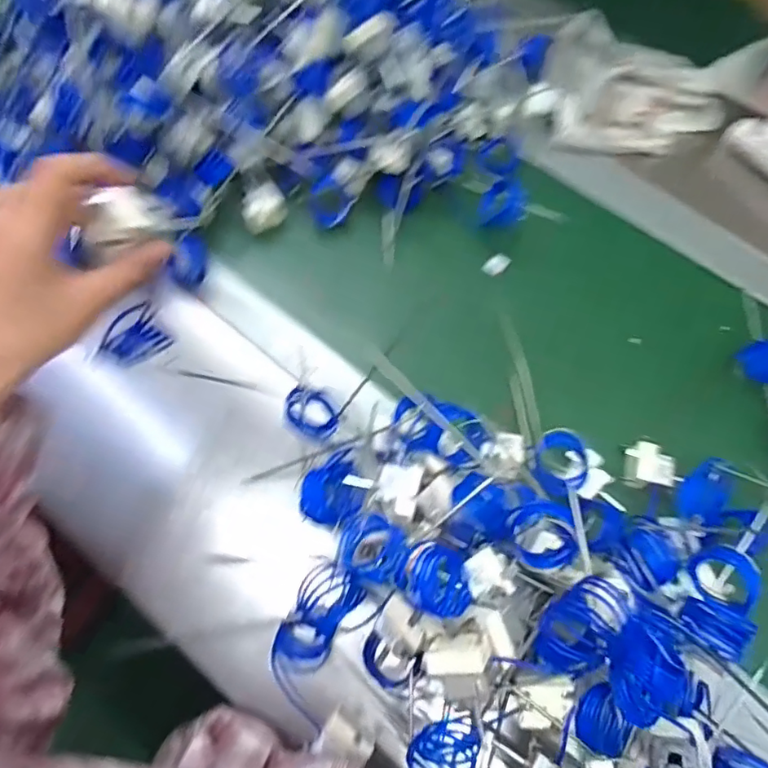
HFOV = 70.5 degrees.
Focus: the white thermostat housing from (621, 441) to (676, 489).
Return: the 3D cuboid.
[{"bbox_3d":[0.232,0.072,0.479,0.038,0.022,0.037,8,68,0],"label":"white thermostat housing"}]

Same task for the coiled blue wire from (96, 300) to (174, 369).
[{"bbox_3d":[-0.174,-0.031,0.380,0.015,0.039,0.045,39,71,12],"label":"coiled blue wire"}]

